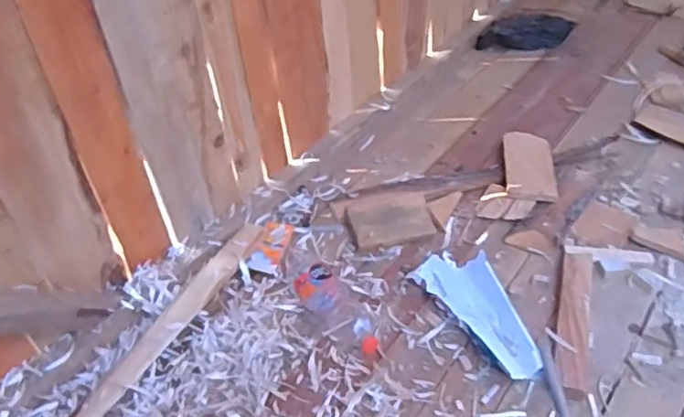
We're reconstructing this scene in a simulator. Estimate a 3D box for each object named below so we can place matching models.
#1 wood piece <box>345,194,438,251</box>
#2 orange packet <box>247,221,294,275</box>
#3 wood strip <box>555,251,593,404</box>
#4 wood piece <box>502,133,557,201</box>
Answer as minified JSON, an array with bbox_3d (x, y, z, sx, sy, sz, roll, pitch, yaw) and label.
[{"bbox_3d":[0.089,0.021,1.188,0.158,0.034,0.090,-11,44,-9],"label":"wood piece"},{"bbox_3d":[-0.127,0.069,1.144,0.052,0.015,0.123,18,46,1],"label":"orange packet"},{"bbox_3d":[0.375,0.176,1.021,0.051,0.033,0.293,12,45,14],"label":"wood strip"},{"bbox_3d":[0.382,-0.089,1.292,0.094,0.011,0.193,-1,48,13],"label":"wood piece"}]

